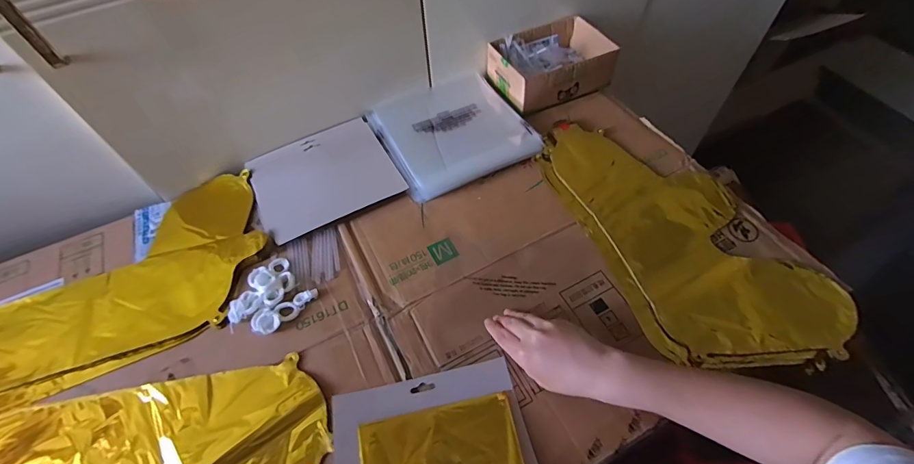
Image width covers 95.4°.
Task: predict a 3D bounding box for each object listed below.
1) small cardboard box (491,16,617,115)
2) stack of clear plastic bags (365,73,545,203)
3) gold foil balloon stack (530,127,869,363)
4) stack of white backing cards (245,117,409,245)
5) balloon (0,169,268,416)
[{"bbox_3d":[0.162,-0.297,0.721,0.190,0.053,0.145,-22,58,-11],"label":"small cardboard box"},{"bbox_3d":[-0.007,-0.168,0.668,0.224,0.017,0.215,-25,59,-13],"label":"stack of clear plastic bags"},{"bbox_3d":[0.292,-0.015,0.557,0.230,0.017,0.406,-19,57,-10],"label":"gold foil balloon stack"},{"bbox_3d":[-0.201,-0.086,0.625,0.197,0.010,0.169,-26,59,-14],"label":"stack of white backing cards"},{"bbox_3d":[-0.447,0.078,0.530,0.399,0.021,0.225,-26,59,-14],"label":"balloon"}]

